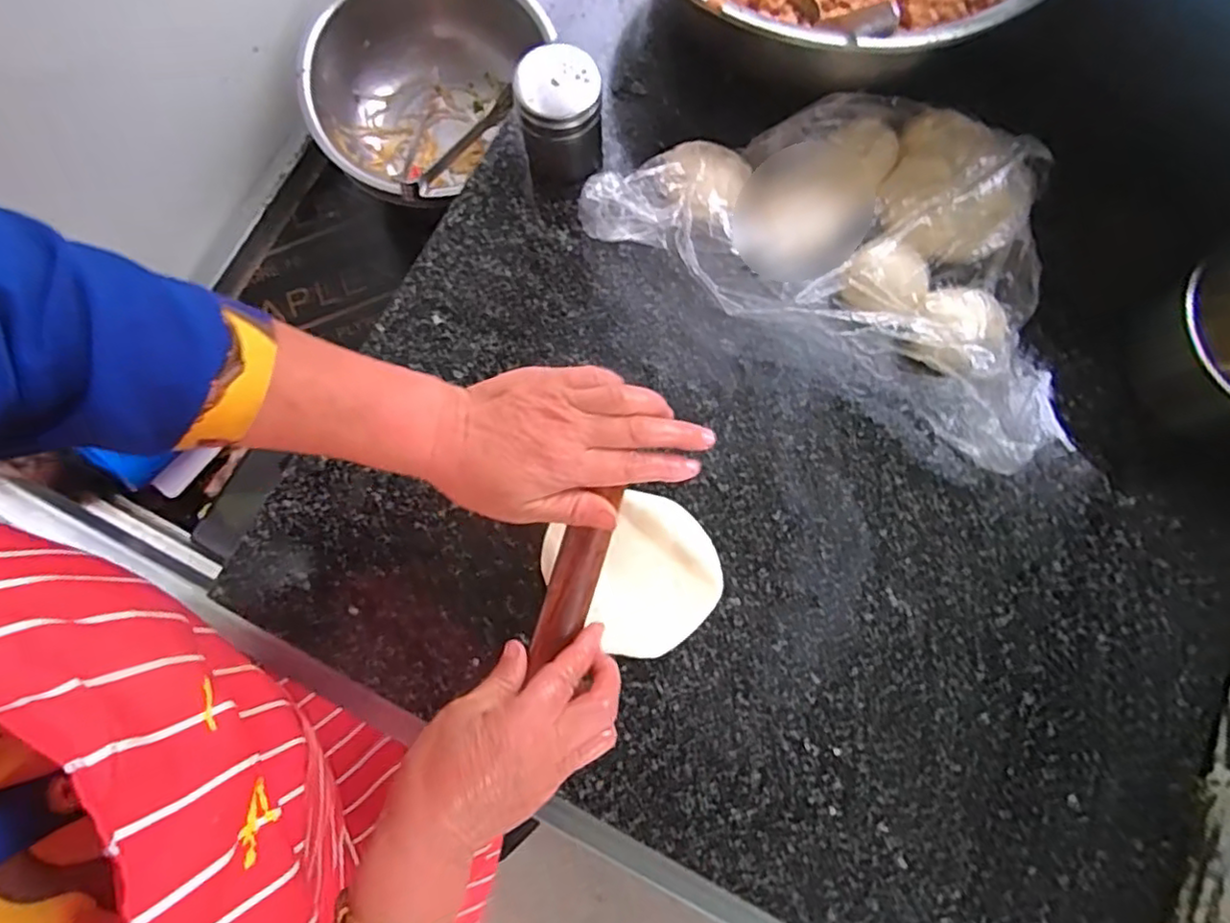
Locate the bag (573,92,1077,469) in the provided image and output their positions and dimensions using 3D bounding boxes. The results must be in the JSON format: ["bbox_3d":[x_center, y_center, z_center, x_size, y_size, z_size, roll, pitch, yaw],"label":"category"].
[{"bbox_3d":[0.196,-0.173,0.480,0.367,0.070,0.228,32,79,9],"label":"bag"}]

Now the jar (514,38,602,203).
[{"bbox_3d":[-0.041,-0.257,0.498,0.062,0.081,0.068,0,77,2],"label":"jar"}]

